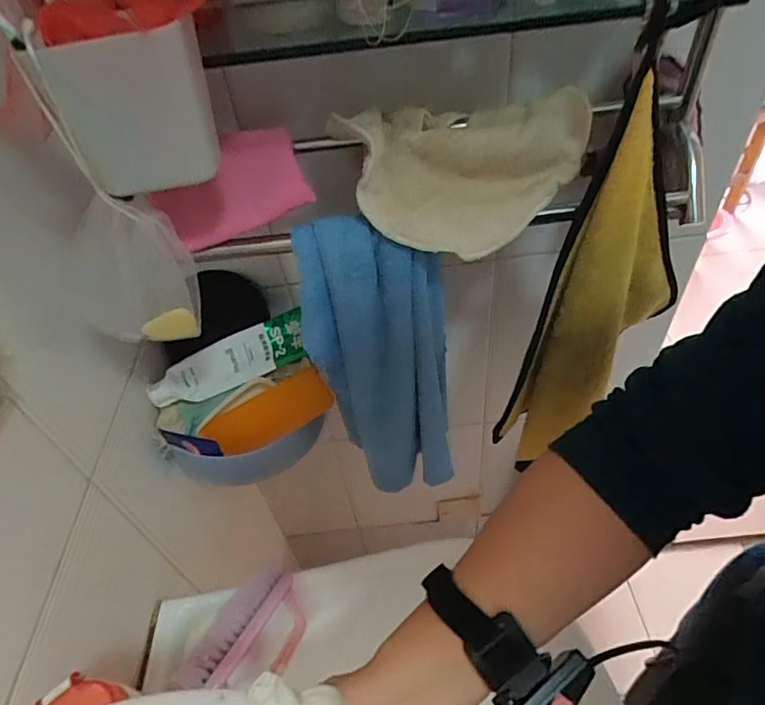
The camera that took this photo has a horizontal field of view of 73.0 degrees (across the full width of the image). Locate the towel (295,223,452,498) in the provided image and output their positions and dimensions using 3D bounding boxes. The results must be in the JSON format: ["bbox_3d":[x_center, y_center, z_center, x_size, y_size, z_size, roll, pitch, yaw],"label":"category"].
[{"bbox_3d":[0.003,0.022,0.510,0.126,0.327,0.058,-8,46,0],"label":"towel"}]

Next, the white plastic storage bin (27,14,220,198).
[{"bbox_3d":[-0.144,-0.144,0.311,0.080,0.086,0.028,-9,46,-1],"label":"white plastic storage bin"}]

